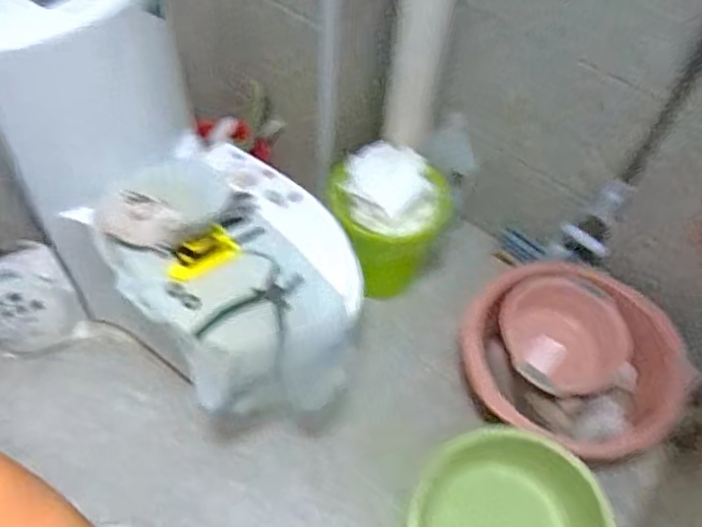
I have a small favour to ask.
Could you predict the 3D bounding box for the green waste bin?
[{"bbox_3d":[0.069,-0.083,1.383,0.233,0.279,0.228,2,55,-3],"label":"green waste bin"}]

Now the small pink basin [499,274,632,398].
[{"bbox_3d":[0.457,0.141,1.322,0.257,0.070,0.261,2,55,-3],"label":"small pink basin"}]

